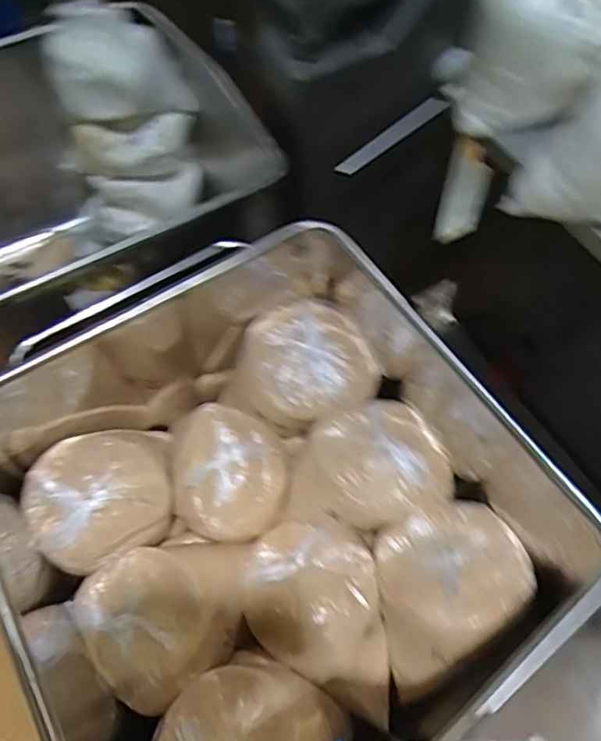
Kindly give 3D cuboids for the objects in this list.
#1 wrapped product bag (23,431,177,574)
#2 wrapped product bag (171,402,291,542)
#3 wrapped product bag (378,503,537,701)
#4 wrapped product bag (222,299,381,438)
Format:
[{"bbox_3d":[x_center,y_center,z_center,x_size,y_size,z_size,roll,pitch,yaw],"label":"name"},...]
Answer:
[{"bbox_3d":[-0.328,0.211,1.032,0.245,0.109,0.222,-25,63,-12],"label":"wrapped product bag"},{"bbox_3d":[-0.124,0.177,1.079,0.197,0.109,0.229,-9,61,-3],"label":"wrapped product bag"},{"bbox_3d":[0.230,0.340,0.950,0.235,0.139,0.247,-18,62,-8],"label":"wrapped product bag"},{"bbox_3d":[0.000,0.014,1.132,0.263,0.153,0.219,-26,63,-12],"label":"wrapped product bag"}]

